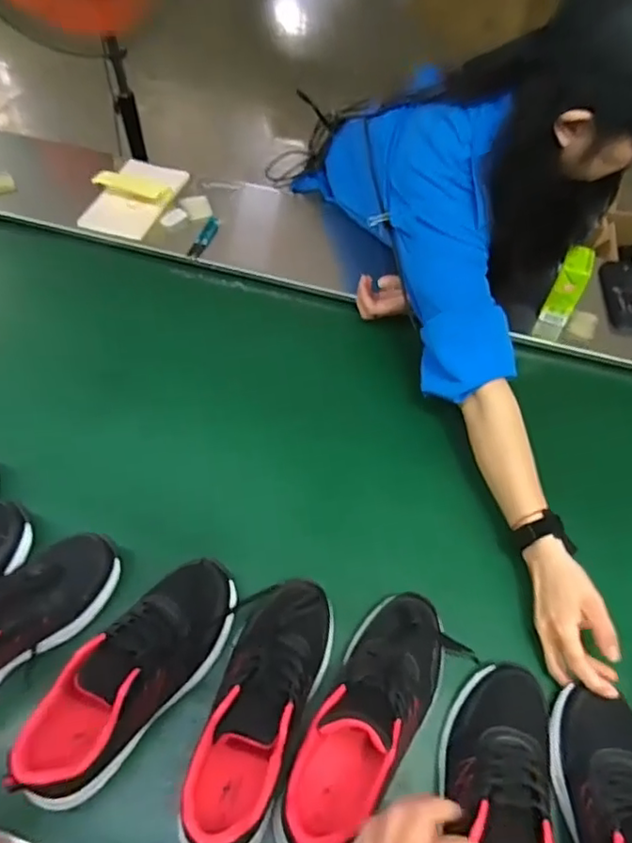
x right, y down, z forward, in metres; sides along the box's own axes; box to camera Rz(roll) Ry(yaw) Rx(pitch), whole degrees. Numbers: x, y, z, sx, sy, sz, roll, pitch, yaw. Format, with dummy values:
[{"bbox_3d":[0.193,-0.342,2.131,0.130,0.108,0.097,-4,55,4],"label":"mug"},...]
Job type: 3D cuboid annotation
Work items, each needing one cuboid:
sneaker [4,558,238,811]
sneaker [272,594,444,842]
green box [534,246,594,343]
[{"bbox_3d":[-0.176,0.254,0.589,0.092,0.096,0.266,31,60,19],"label":"sneaker"},{"bbox_3d":[0.056,0.281,0.564,0.093,0.081,0.257,27,58,16],"label":"sneaker"},{"bbox_3d":[0.388,-0.198,0.920,0.042,0.138,0.067,24,57,14],"label":"green box"}]

